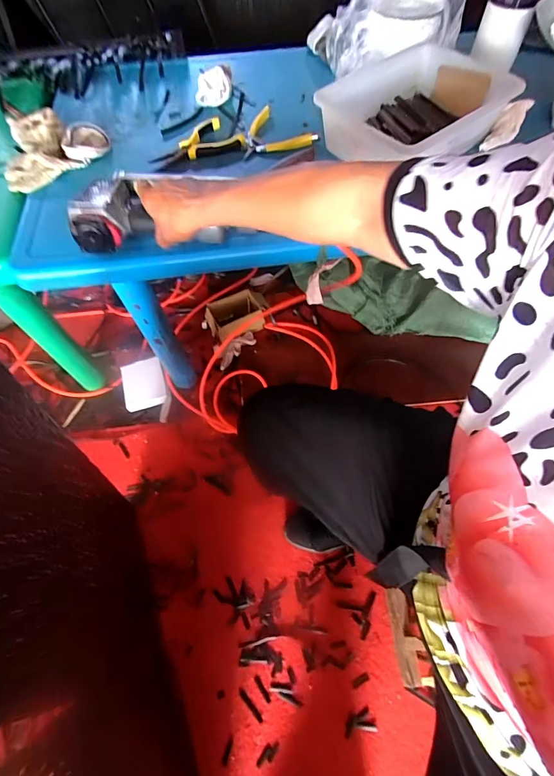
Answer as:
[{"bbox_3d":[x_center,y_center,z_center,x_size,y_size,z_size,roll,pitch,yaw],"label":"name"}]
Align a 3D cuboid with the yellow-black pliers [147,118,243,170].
[{"bbox_3d":[-0.139,-0.423,0.647,0.158,0.017,0.098,-14,62,-6],"label":"yellow-black pliers"}]

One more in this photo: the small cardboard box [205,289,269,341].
[{"bbox_3d":[-0.104,-0.199,1.046,0.170,0.067,0.115,-22,63,-10],"label":"small cardboard box"}]

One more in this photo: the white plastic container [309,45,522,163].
[{"bbox_3d":[0.226,-0.448,0.611,0.295,0.077,0.195,-37,67,-16],"label":"white plastic container"}]

